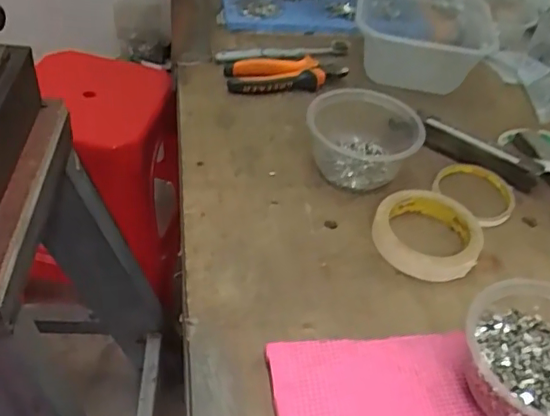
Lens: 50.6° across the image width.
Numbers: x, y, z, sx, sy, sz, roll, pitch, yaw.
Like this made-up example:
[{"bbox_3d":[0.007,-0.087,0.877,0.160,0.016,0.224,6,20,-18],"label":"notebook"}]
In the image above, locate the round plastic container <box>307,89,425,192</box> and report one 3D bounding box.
[{"bbox_3d":[0.091,-0.074,0.605,0.109,0.062,0.109,4,44,-3],"label":"round plastic container"}]

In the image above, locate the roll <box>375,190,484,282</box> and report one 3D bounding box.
[{"bbox_3d":[0.143,0.022,0.542,0.096,0.021,0.096,4,44,-3],"label":"roll"}]

